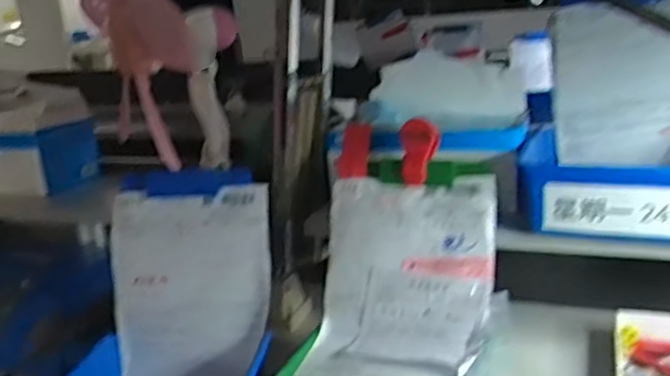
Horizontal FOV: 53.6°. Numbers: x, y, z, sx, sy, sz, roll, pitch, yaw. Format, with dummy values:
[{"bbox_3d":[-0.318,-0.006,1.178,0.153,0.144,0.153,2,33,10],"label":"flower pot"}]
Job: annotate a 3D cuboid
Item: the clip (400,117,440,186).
[{"bbox_3d":[0.076,-0.034,0.589,0.033,0.055,0.028,-2,15,7],"label":"clip"}]

